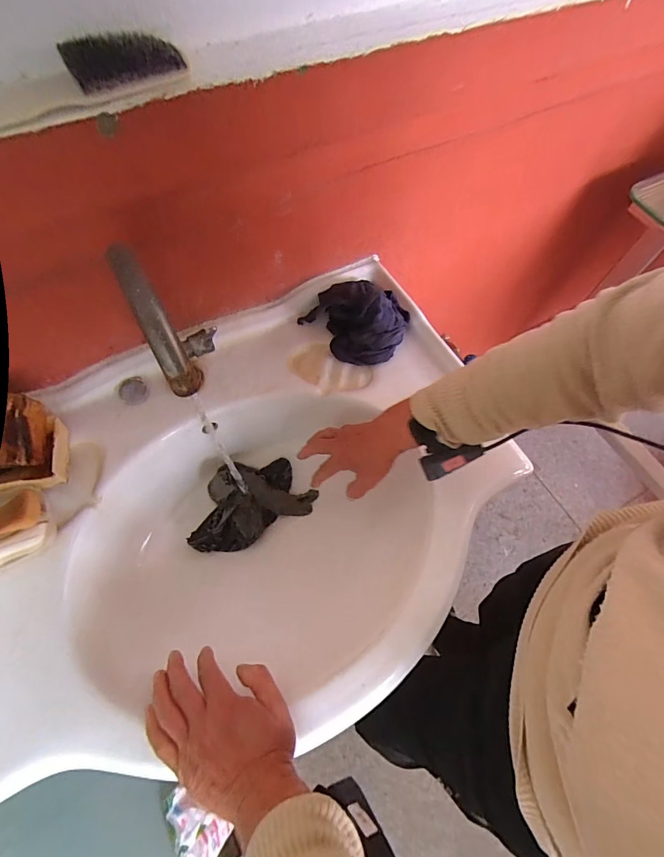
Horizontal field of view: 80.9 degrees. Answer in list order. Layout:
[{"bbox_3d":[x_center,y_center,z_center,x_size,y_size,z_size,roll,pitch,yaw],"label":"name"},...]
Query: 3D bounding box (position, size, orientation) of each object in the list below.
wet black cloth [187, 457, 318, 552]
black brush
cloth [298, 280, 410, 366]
[{"bbox_3d":[-0.111,0.106,0.585,0.188,0.052,0.138,-3,65,-3],"label":"wet black cloth"},{"bbox_3d":[-0.152,-0.273,0.286,0.079,0.020,0.029,-29,69,-15],"label":"black brush"},{"bbox_3d":[0.035,-0.167,0.570,0.150,0.067,0.124,26,66,10],"label":"cloth"}]

